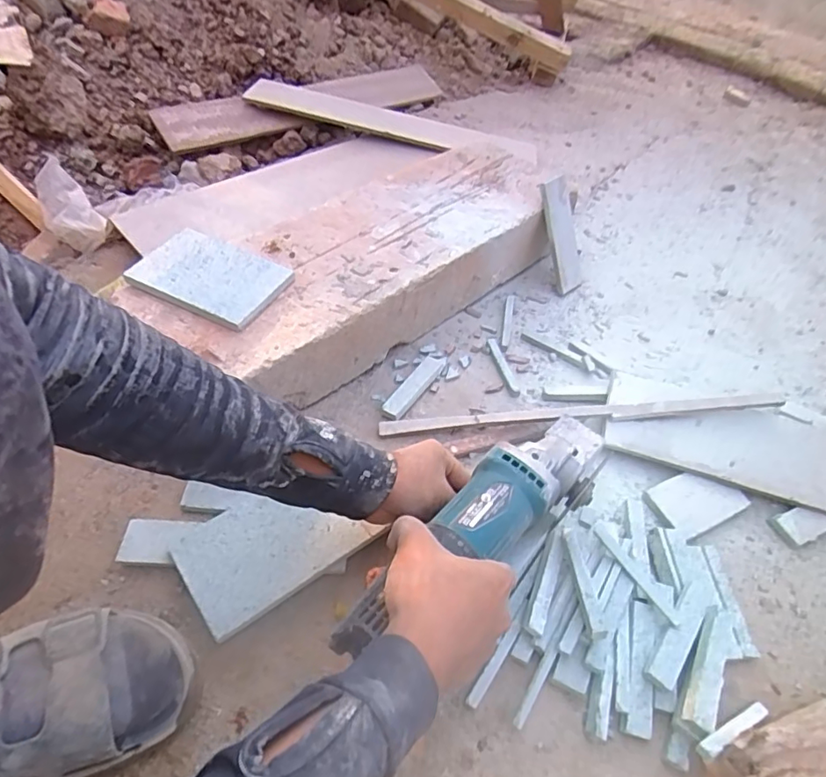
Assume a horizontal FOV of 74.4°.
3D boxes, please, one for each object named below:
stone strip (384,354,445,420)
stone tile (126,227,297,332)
[{"bbox_3d":[0.002,-0.005,0.633,0.027,0.016,0.116,28,52,17],"label":"stone strip"},{"bbox_3d":[-0.219,-0.120,0.588,0.151,0.015,0.107,21,49,17],"label":"stone tile"}]

